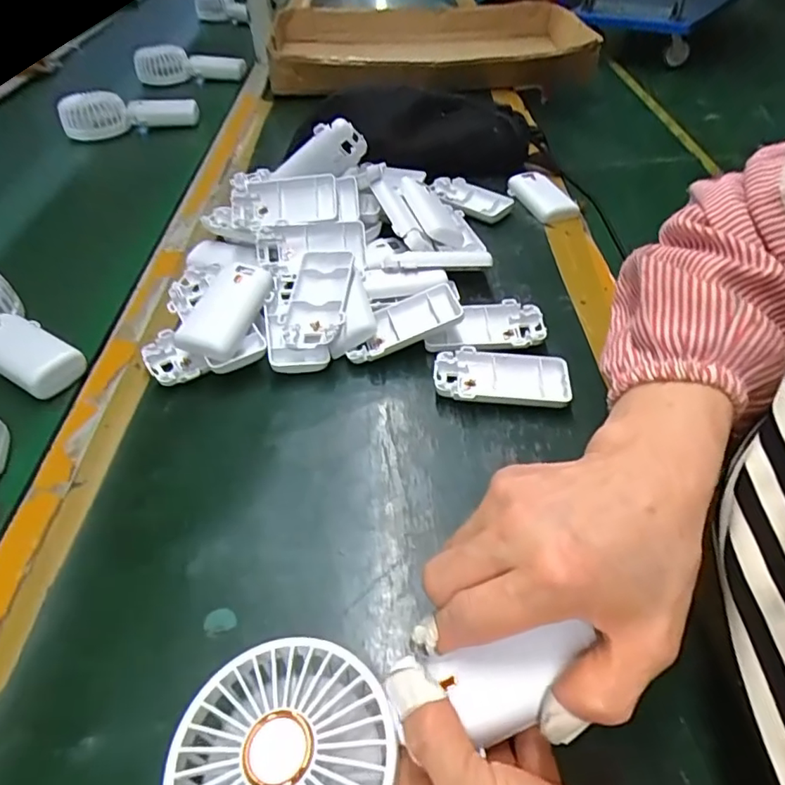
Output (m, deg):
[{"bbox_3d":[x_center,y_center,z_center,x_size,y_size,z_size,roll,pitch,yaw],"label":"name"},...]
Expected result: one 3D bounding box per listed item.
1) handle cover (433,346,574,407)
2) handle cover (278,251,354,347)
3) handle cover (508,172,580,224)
[{"bbox_3d":[0.078,-0.009,0.393,0.094,0.017,0.047,5,46,6],"label":"handle cover"},{"bbox_3d":[-0.060,-0.075,0.428,0.053,0.029,0.085,-1,45,0],"label":"handle cover"},{"bbox_3d":[0.158,-0.208,0.584,0.048,0.013,0.090,-17,47,-12],"label":"handle cover"}]

